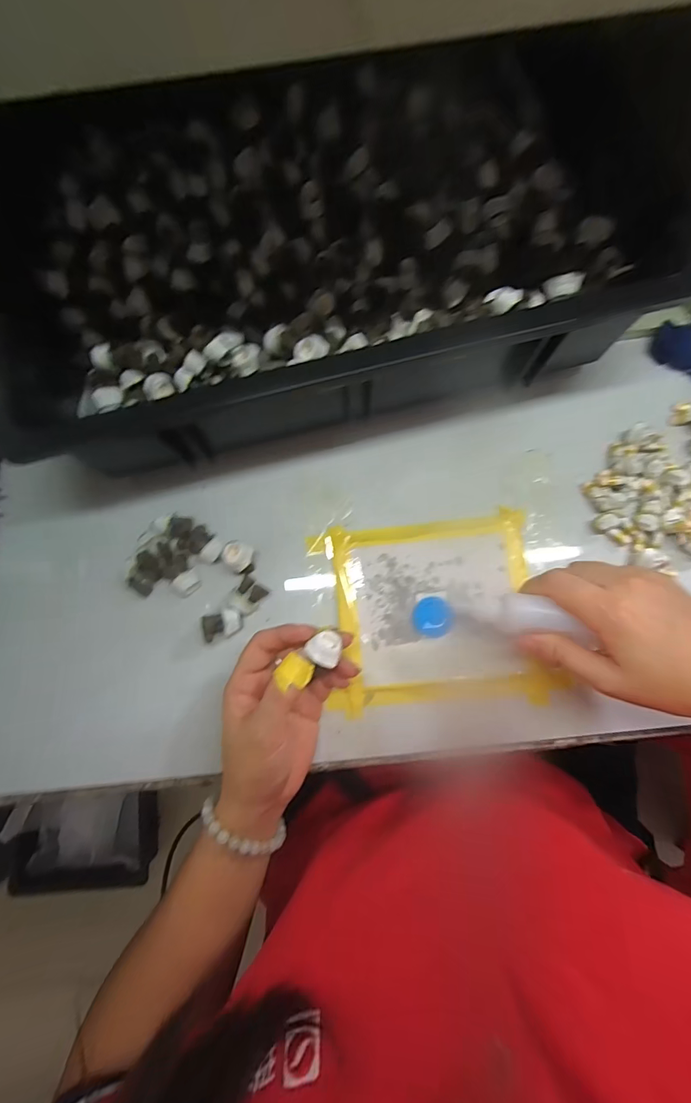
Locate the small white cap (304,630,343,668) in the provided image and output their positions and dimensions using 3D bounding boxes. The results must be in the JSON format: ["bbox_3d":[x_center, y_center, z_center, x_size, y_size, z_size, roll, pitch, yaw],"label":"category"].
[{"bbox_3d":[-0.012,0.062,0.267,0.019,0.008,0.022,41,84,8],"label":"small white cap"}]

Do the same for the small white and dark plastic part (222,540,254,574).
[{"bbox_3d":[-0.082,0.004,0.318,0.018,0.019,0.022,8,81,4],"label":"small white and dark plastic part"}]

